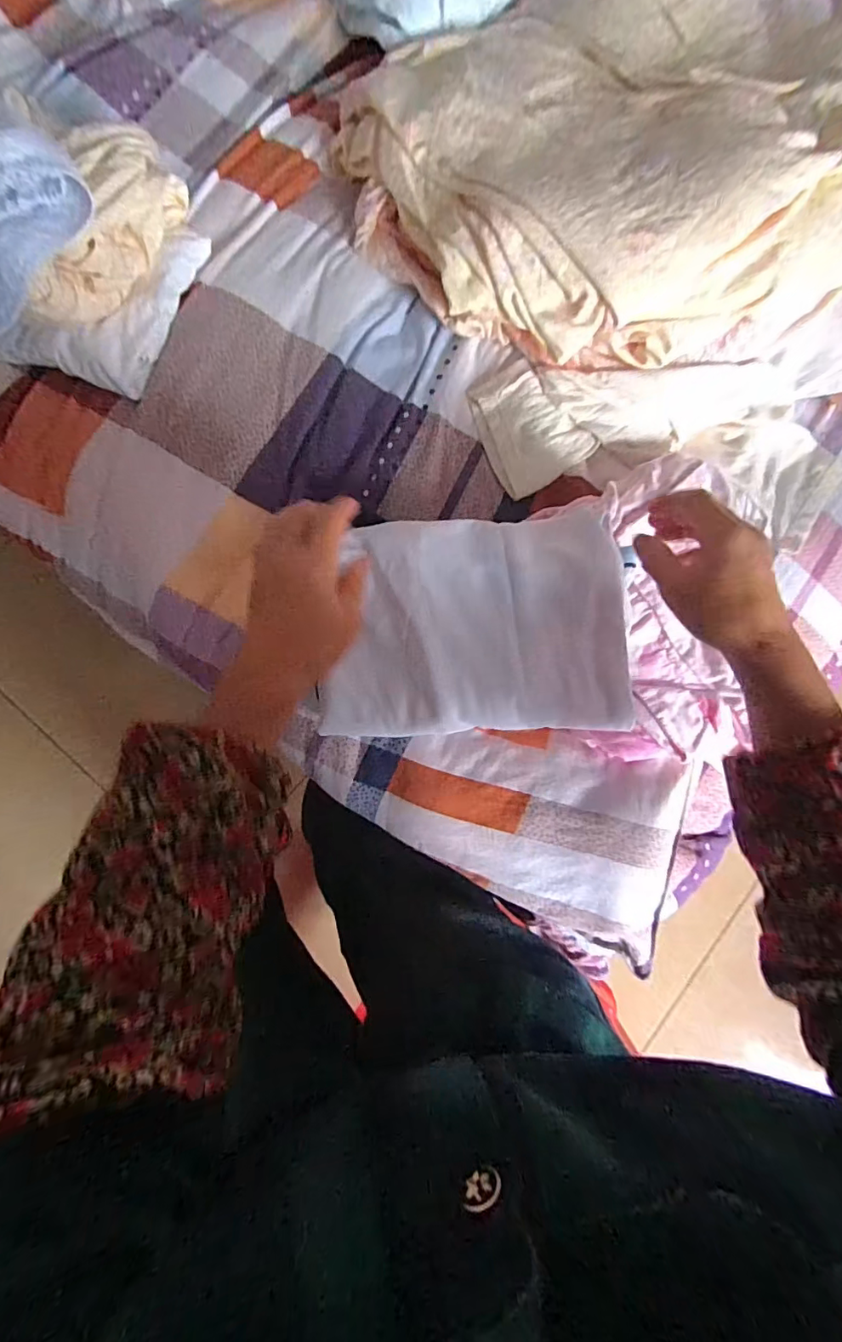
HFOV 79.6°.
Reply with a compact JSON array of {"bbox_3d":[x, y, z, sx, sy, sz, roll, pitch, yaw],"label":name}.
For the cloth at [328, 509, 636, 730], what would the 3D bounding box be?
[{"bbox_3d":[0.048,-0.041,0.421,0.243,0.022,0.179,-2,81,-1],"label":"cloth"}]

